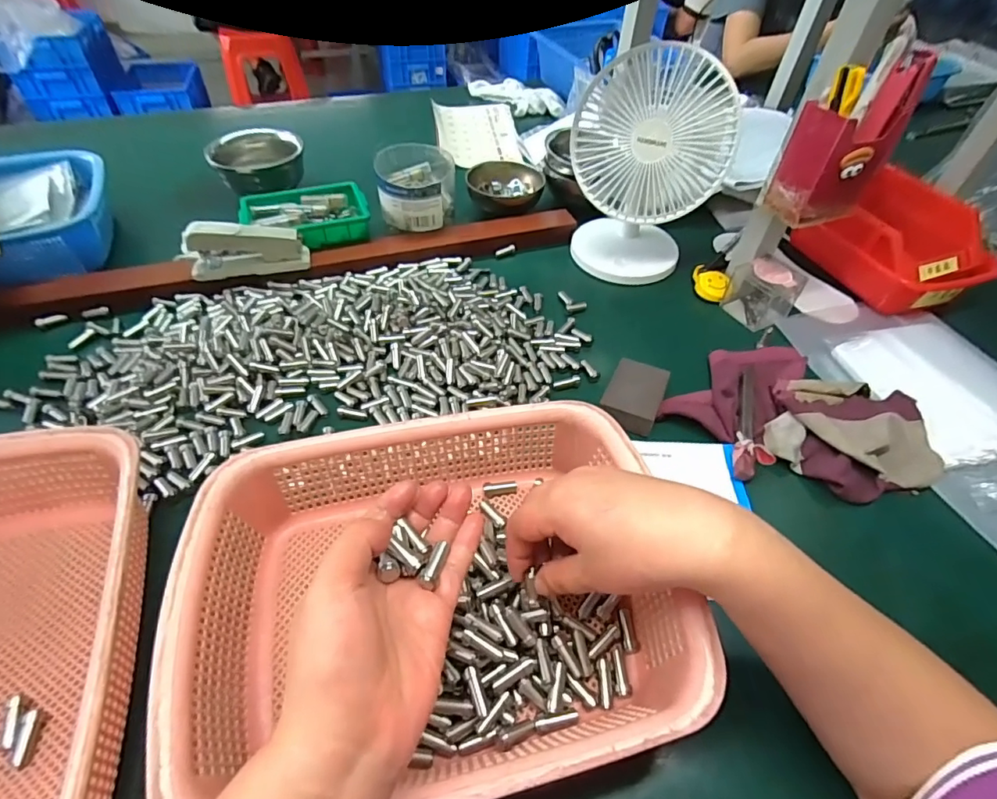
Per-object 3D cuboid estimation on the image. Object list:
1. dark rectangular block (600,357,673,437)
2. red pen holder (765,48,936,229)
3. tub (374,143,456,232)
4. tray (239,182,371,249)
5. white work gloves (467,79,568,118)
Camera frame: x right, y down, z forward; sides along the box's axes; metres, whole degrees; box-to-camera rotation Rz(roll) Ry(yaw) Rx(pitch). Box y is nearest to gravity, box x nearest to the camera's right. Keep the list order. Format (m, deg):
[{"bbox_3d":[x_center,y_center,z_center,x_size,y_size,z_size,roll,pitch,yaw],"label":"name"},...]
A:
[{"bbox_3d":[0.131,-0.005,0.478,0.049,0.025,0.070,23,51,16],"label":"dark rectangular block"},{"bbox_3d":[0.321,-0.236,0.462,0.088,0.134,0.052,-8,50,-11],"label":"red pen holder"},{"bbox_3d":[-0.107,-0.275,0.661,0.096,0.082,0.116,-3,49,-6],"label":"tub"},{"bbox_3d":[-0.240,-0.225,0.631,0.146,0.050,0.096,-15,51,-16],"label":"tray"},{"bbox_3d":[0.034,-0.581,0.962,0.195,0.035,0.070,19,50,13],"label":"white work gloves"}]

